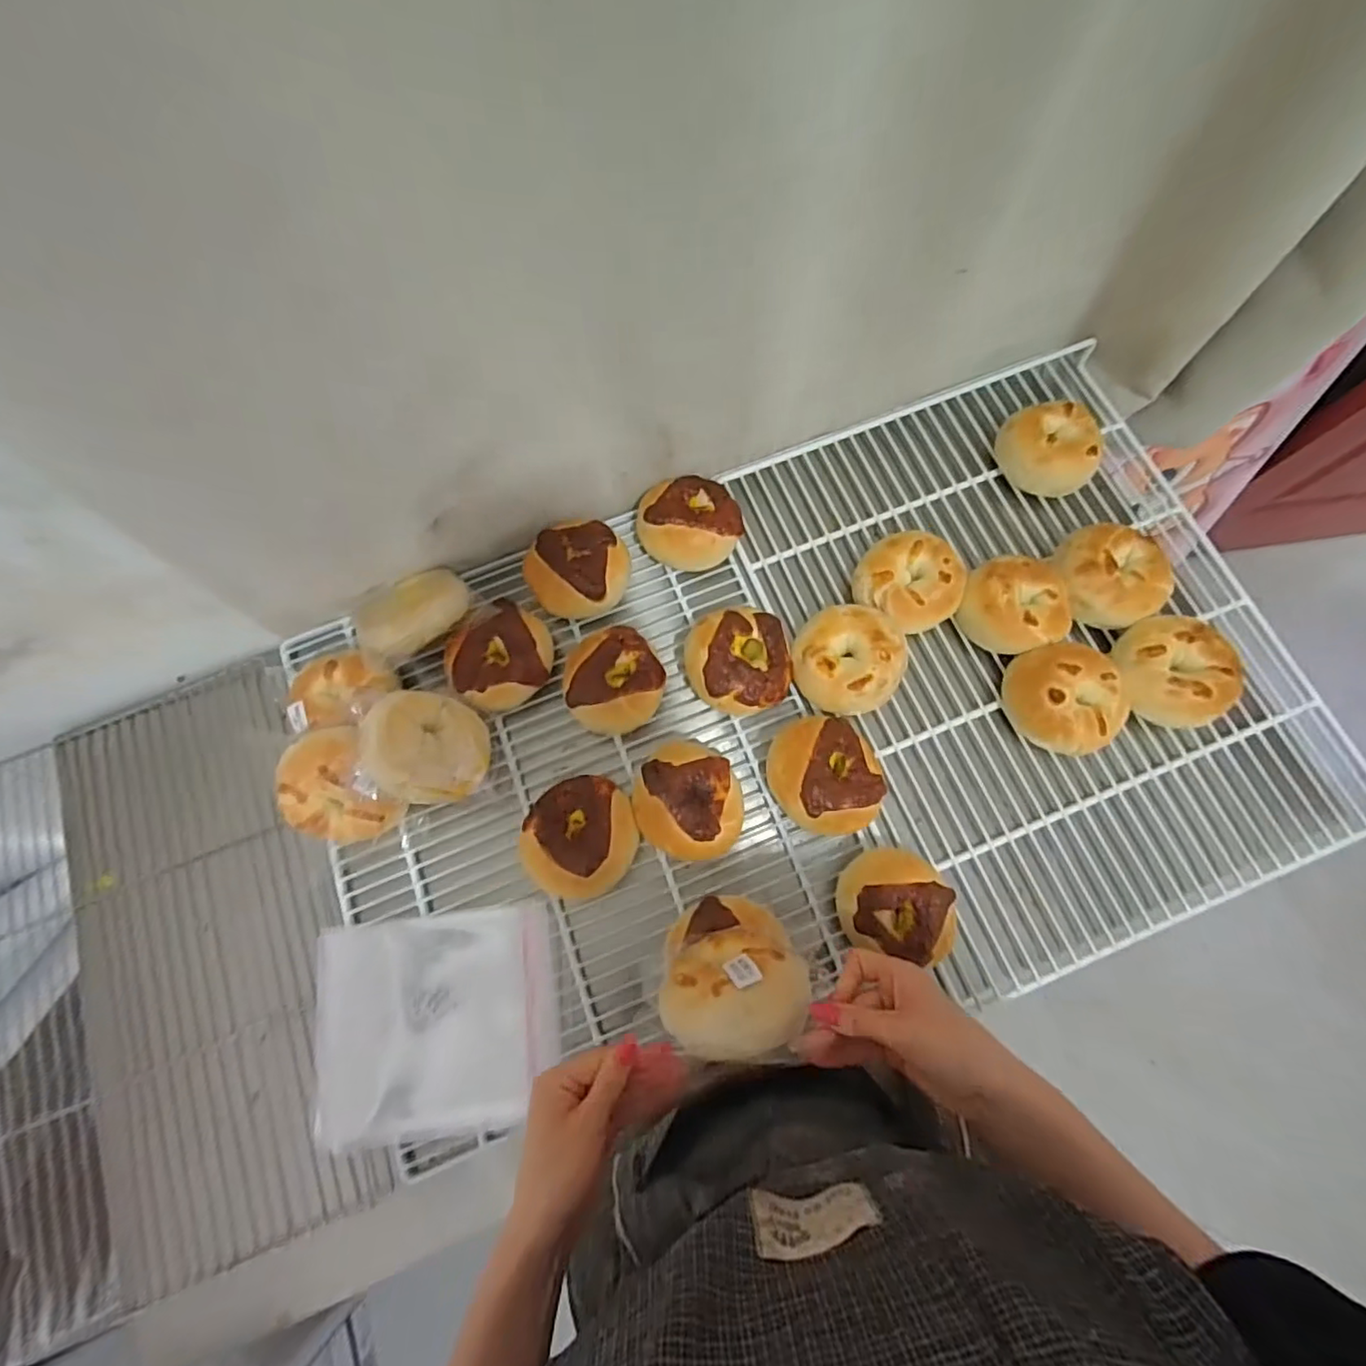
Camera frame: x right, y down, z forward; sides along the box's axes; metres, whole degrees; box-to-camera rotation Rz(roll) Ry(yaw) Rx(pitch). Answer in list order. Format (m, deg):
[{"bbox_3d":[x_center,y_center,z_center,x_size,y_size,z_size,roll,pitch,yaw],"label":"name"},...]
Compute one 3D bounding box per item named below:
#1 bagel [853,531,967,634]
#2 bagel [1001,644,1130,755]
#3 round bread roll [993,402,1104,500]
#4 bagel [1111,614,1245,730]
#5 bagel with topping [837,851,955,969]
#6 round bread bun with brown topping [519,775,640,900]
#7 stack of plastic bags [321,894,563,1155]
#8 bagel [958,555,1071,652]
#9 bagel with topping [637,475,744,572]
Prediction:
[{"bbox_3d":[0.240,-0.107,0.645,0.108,0.055,0.104,0,75,1],"label":"bagel"},{"bbox_3d":[0.384,0.016,0.611,0.099,0.057,0.108,0,75,1],"label":"bagel"},{"bbox_3d":[0.408,-0.265,0.681,0.091,0.059,0.098,0,75,1],"label":"round bread roll"},{"bbox_3d":[0.494,-0.010,0.612,0.107,0.057,0.114,-23,75,-5],"label":"bagel"},{"bbox_3d":[0.194,0.207,0.560,0.102,0.058,0.099,12,75,5],"label":"bagel with topping"},{"bbox_3d":[-0.097,0.145,0.578,0.104,0.051,0.108,0,75,1],"label":"round bread bun with brown topping"},{"bbox_3d":[-0.226,0.311,0.558,0.216,0.020,0.182,-7,75,-1],"label":"stack of plastic bags"},{"bbox_3d":[0.349,-0.081,0.635,0.097,0.054,0.097,0,75,1],"label":"bagel"},{"bbox_3d":[0.005,-0.176,0.662,0.096,0.063,0.103,0,75,1],"label":"bagel with topping"}]

